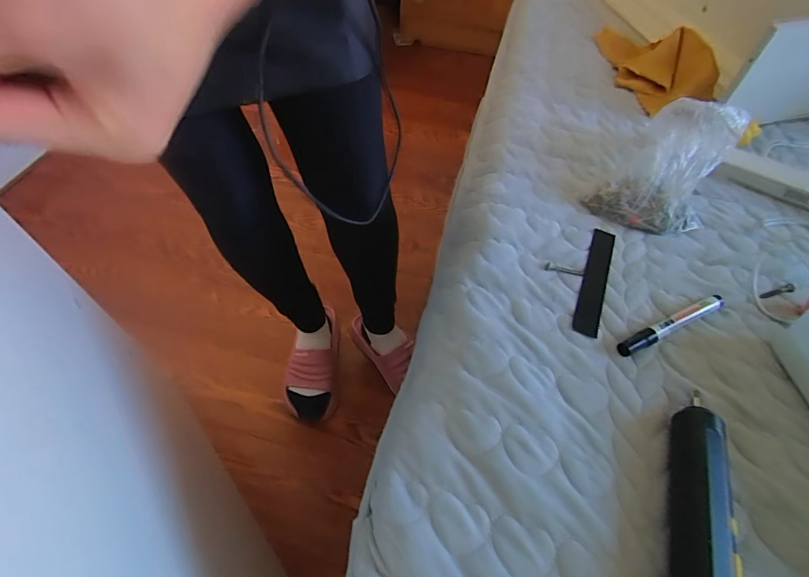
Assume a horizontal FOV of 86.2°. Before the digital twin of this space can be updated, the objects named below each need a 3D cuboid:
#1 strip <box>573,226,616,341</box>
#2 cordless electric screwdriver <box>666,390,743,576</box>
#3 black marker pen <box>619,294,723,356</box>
[{"bbox_3d":[0.198,-0.010,0.449,0.025,0.005,0.152,22,53,11],"label":"strip"},{"bbox_3d":[0.203,0.153,0.294,0.030,0.034,0.167,22,53,11],"label":"cordless electric screwdriver"},{"bbox_3d":[0.254,0.034,0.412,0.132,0.015,0.015,-21,57,-21],"label":"black marker pen"}]

